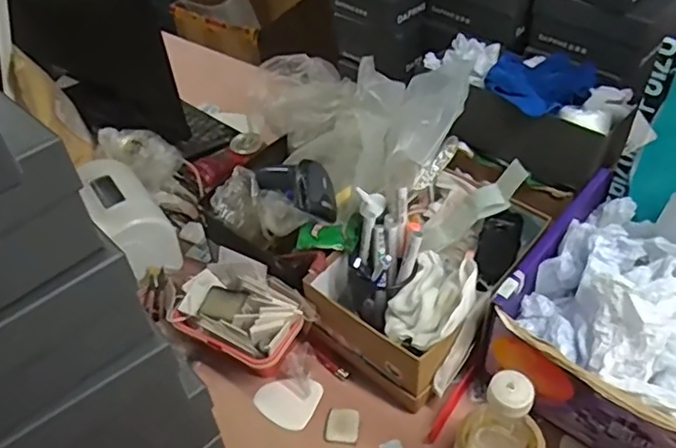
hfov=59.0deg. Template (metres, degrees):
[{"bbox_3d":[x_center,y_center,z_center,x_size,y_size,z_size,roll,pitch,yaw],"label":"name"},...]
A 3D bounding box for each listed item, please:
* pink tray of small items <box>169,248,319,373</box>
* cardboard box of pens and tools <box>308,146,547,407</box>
[{"bbox_3d":[-0.128,0.120,0.790,0.173,0.094,0.118,25,52,27],"label":"pink tray of small items"},{"bbox_3d":[0.128,0.046,0.788,0.201,0.134,0.326,30,54,30],"label":"cardboard box of pens and tools"}]

